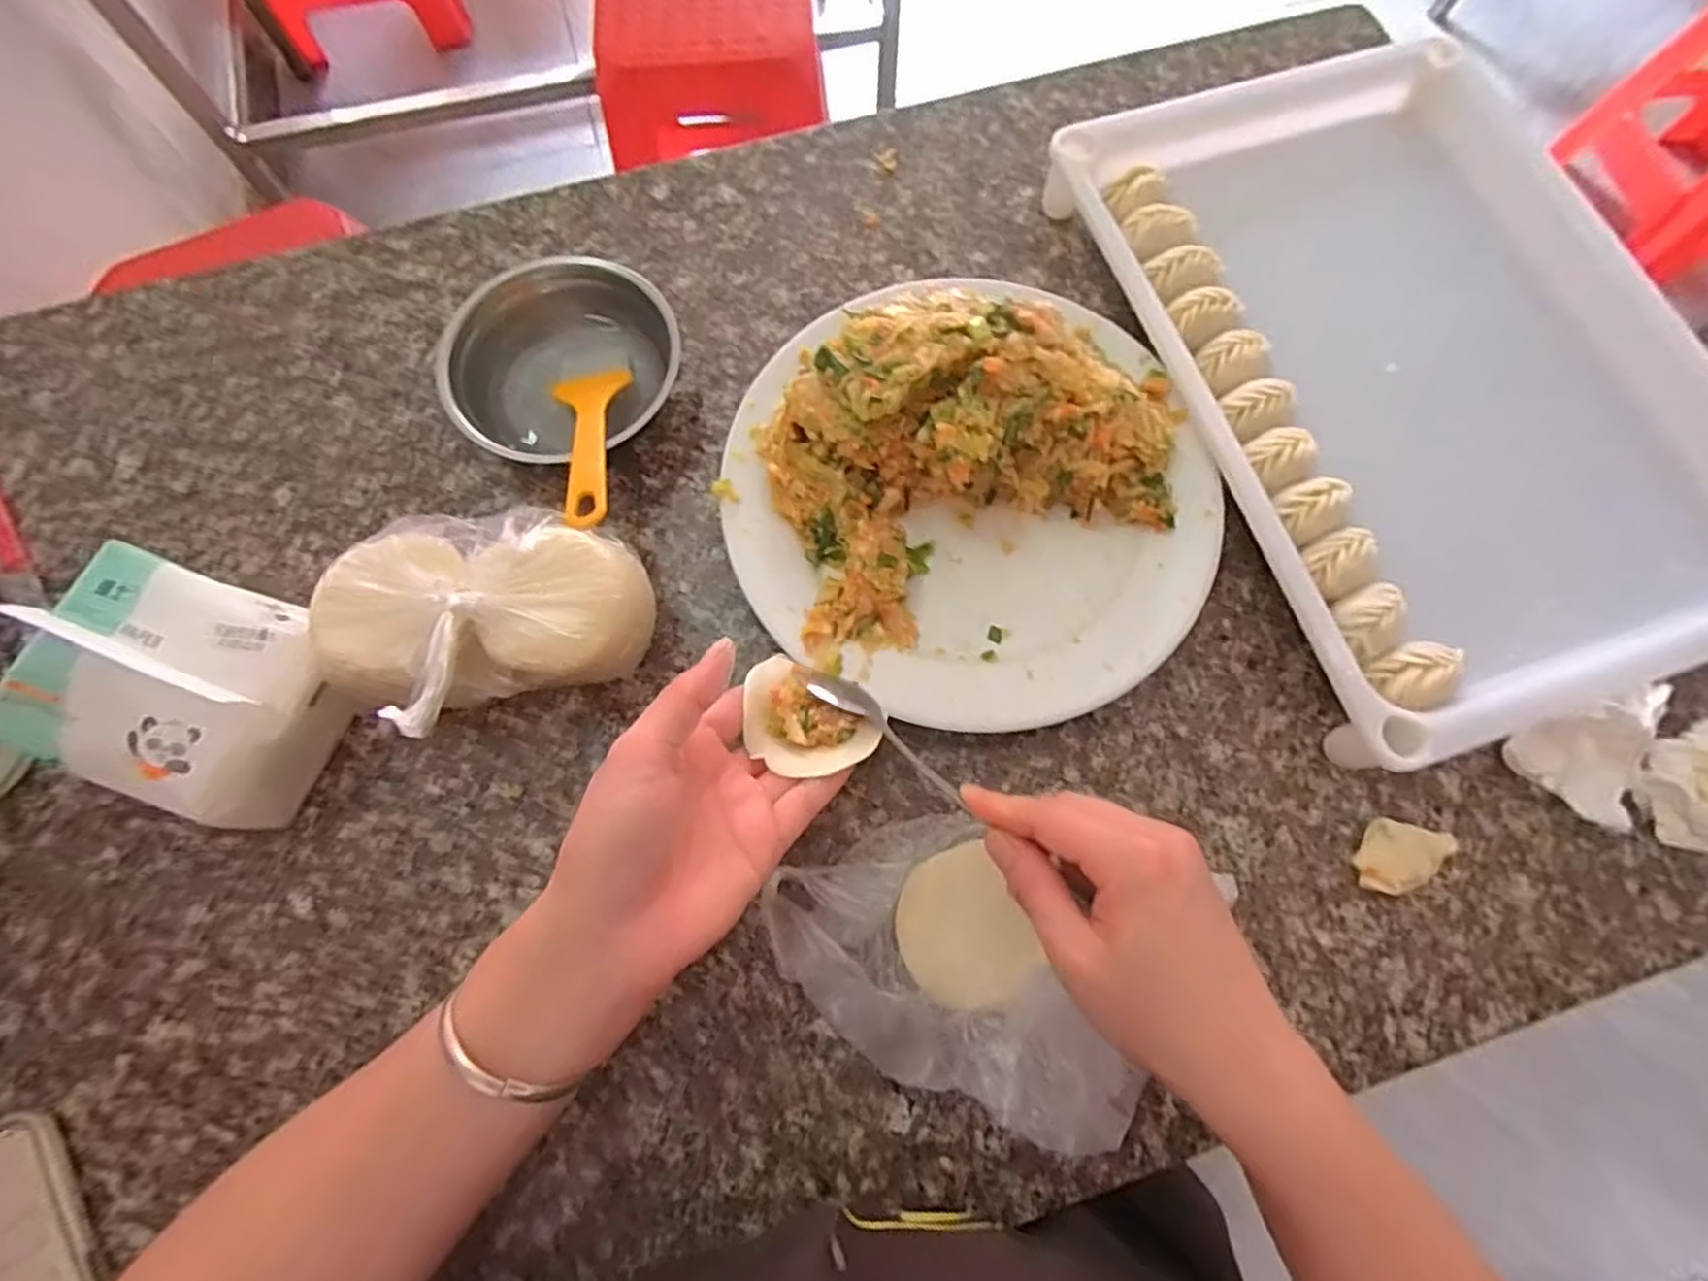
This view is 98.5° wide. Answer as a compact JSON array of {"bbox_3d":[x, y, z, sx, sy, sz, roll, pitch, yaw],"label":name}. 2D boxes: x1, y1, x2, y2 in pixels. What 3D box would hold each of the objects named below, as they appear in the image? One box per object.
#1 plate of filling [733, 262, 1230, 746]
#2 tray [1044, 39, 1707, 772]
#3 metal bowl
[{"bbox_3d":[0.058,-0.075,0.348,0.238,0.078,0.217,0,74,0],"label":"plate of filling"},{"bbox_3d":[0.288,-0.146,0.391,0.247,0.042,0.375,-18,75,-6],"label":"tray"},{"bbox_3d":[-0.153,-0.145,0.395,0.117,0.045,0.104,-13,74,-4],"label":"metal bowl"}]

